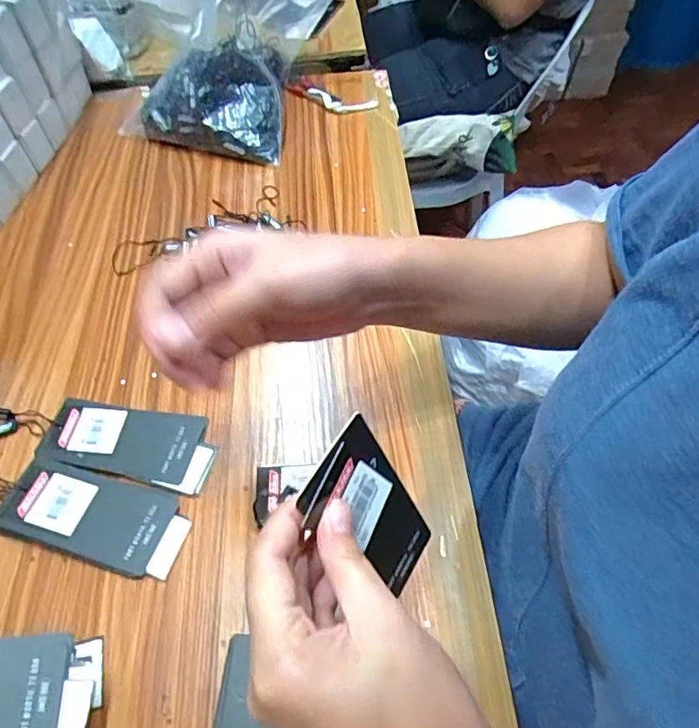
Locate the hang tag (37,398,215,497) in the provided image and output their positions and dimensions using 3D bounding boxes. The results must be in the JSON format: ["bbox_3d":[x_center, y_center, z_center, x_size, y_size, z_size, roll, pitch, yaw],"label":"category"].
[{"bbox_3d":[-0.156,0.055,0.378,0.121,0.010,0.054,7,56,8],"label":"hang tag"}]

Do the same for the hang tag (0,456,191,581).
[{"bbox_3d":[-0.167,0.099,0.349,0.121,0.014,0.055,11,56,11],"label":"hang tag"}]

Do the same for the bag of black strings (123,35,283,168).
[{"bbox_3d":[-0.157,-0.283,0.568,0.175,0.080,0.110,5,56,7],"label":"bag of black strings"}]

